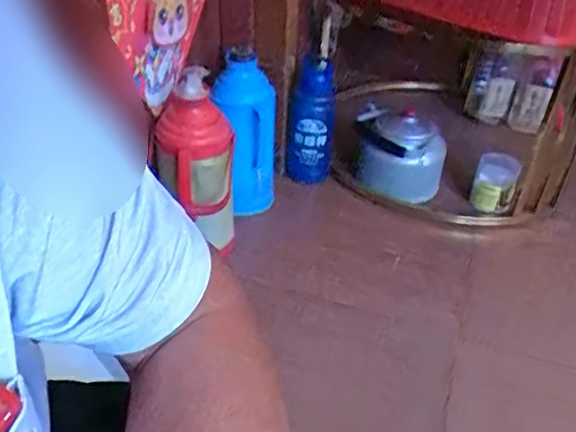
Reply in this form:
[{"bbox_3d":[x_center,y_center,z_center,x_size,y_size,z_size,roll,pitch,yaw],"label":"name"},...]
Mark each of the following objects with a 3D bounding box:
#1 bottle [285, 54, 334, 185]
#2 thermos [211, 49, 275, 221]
[{"bbox_3d":[0.052,-0.210,1.389,0.095,0.308,0.084,-6,38,-12],"label":"bottle"},{"bbox_3d":[-0.091,-0.154,1.296,0.122,0.389,0.112,-14,40,-22],"label":"thermos"}]

